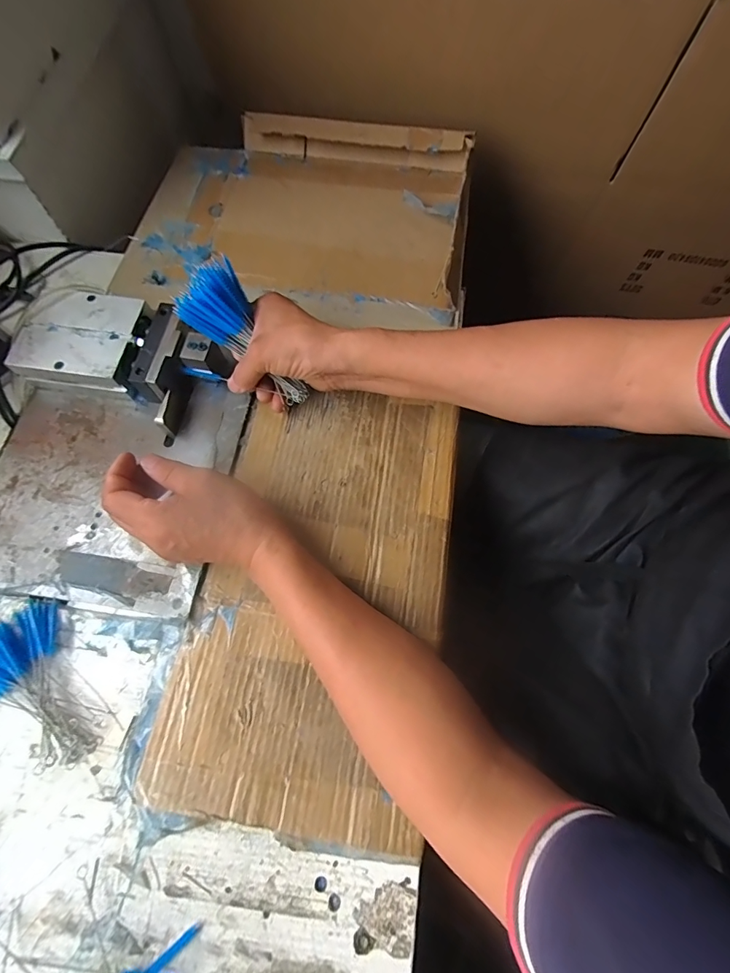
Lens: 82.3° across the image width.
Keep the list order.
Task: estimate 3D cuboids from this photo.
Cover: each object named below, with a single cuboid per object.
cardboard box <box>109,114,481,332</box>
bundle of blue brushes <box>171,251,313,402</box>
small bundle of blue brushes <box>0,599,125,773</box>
[{"bbox_3d":[-0.080,-0.342,0.528,0.412,0.038,0.320,6,70,3],"label":"cardboard box"},{"bbox_3d":[-0.106,-0.136,0.391,0.046,0.134,0.060,13,62,54],"label":"bundle of blue brushes"},{"bbox_3d":[-0.262,0.159,0.335,0.132,0.020,0.086,33,74,12],"label":"small bundle of blue brushes"}]

